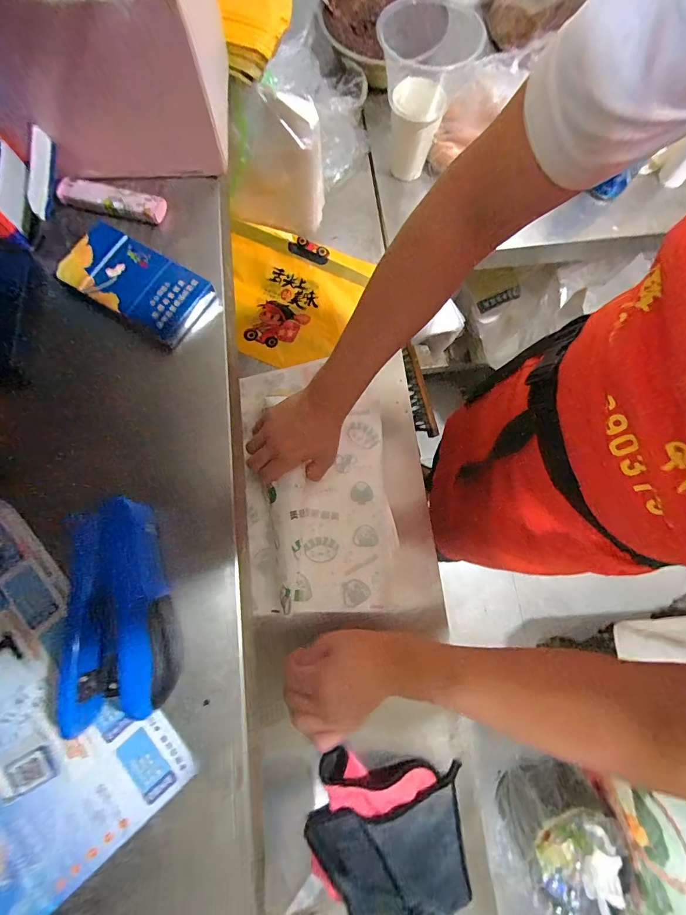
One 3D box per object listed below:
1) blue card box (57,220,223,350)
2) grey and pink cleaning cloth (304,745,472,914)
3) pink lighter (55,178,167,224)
[{"bbox_3d":[-0.144,-0.123,0.275,0.108,0.017,0.053,30,78,6],"label":"blue card box"},{"bbox_3d":[0.052,0.454,0.438,0.188,0.041,0.178,10,77,1],"label":"grey and pink cleaning cloth"},{"bbox_3d":[-0.176,-0.198,0.291,0.075,0.014,0.021,13,77,2],"label":"pink lighter"}]

